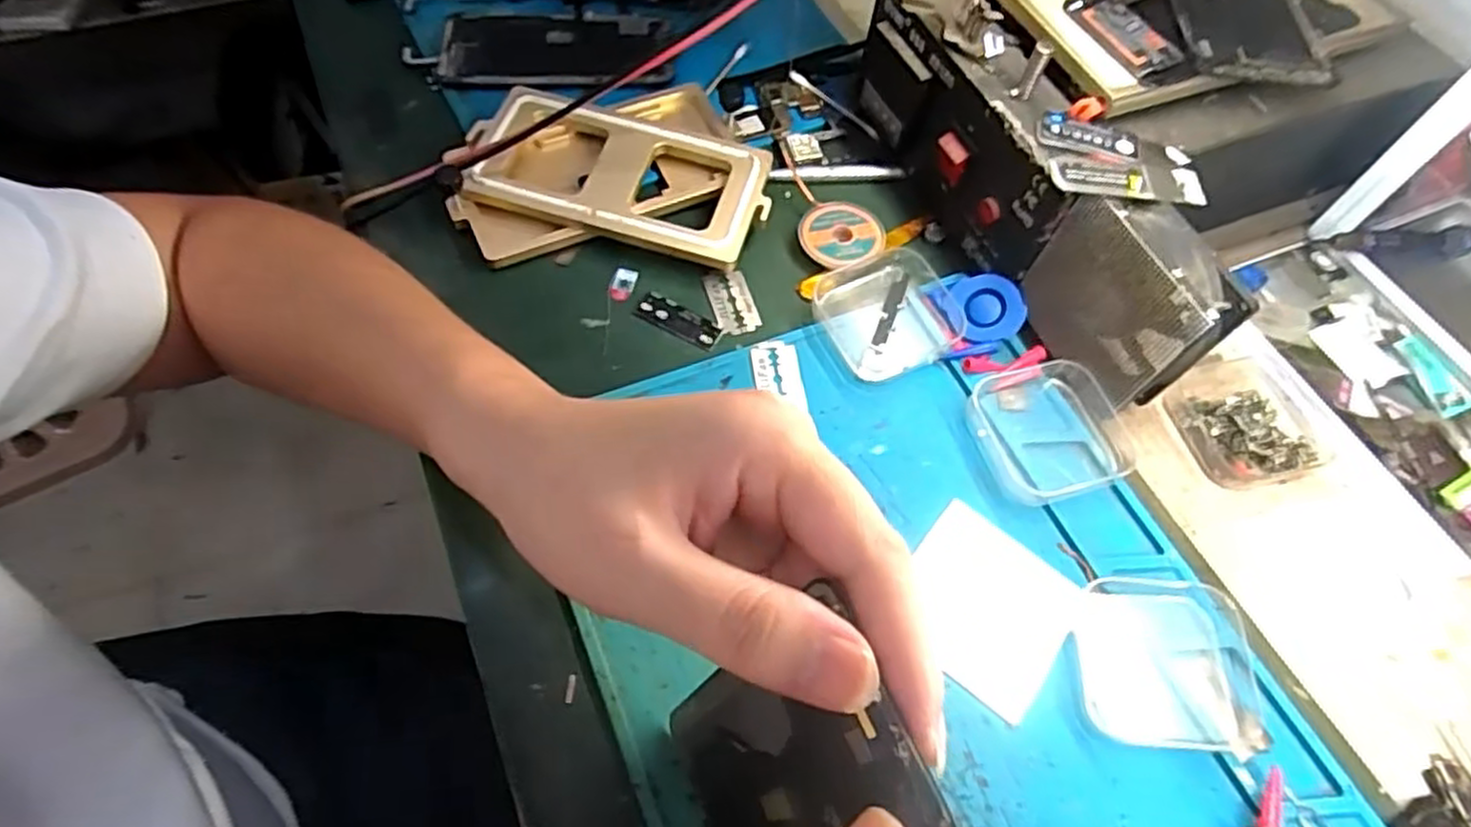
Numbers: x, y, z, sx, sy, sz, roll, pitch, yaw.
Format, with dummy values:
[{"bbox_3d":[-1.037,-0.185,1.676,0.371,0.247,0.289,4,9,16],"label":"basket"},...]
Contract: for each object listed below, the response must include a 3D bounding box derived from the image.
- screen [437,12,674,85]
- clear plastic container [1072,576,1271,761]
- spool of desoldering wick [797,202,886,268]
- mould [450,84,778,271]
[{"bbox_3d":[-0.111,-0.229,0.469,0.137,0.005,0.068,1,61,-2],"label":"screen"},{"bbox_3d":[0.174,0.099,0.300,0.068,0.016,0.061,5,61,0],"label":"clear plastic container"},{"bbox_3d":[0.057,-0.096,0.407,0.045,0.008,0.042,1,61,-2],"label":"spool of desoldering wick"},{"bbox_3d":[-0.063,-0.128,0.409,0.158,0.021,0.080,13,61,4],"label":"mould"}]

